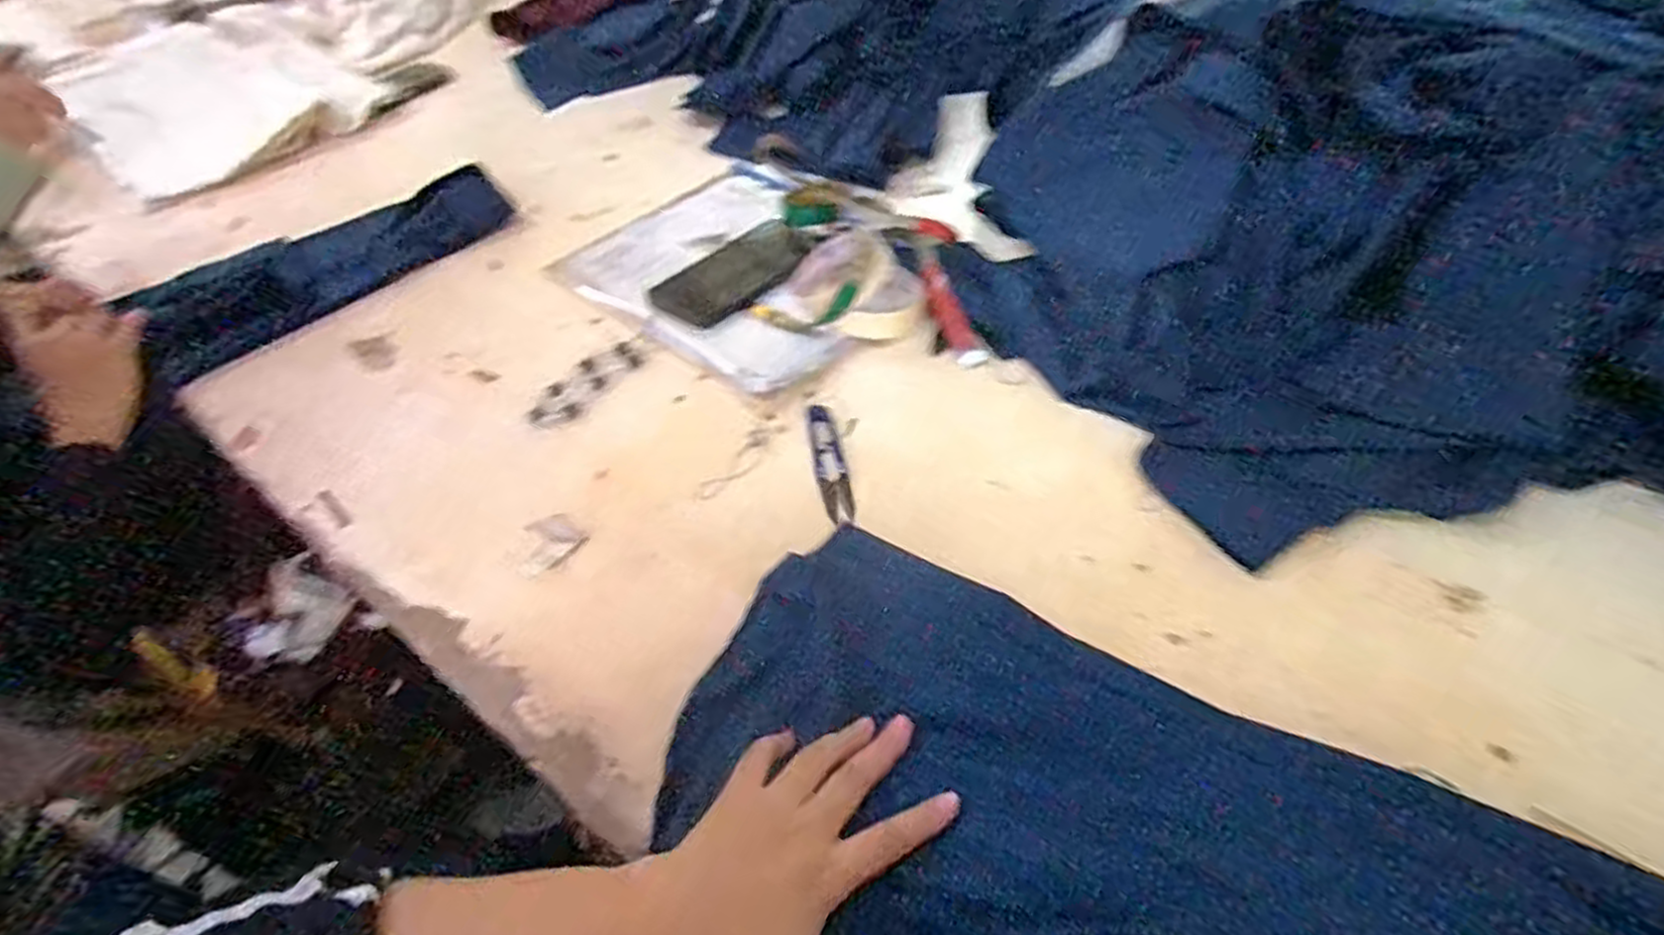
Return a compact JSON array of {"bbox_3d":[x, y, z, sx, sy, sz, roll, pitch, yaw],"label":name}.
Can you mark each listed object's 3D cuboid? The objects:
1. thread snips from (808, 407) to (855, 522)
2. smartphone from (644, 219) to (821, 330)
[{"bbox_3d":[-0.002,-0.004,0.547,0.020,0.005,0.108,-12,48,-3],"label":"thread snips"},{"bbox_3d":[-0.078,-0.173,0.684,0.085,0.015,0.152,31,59,29],"label":"smartphone"}]

